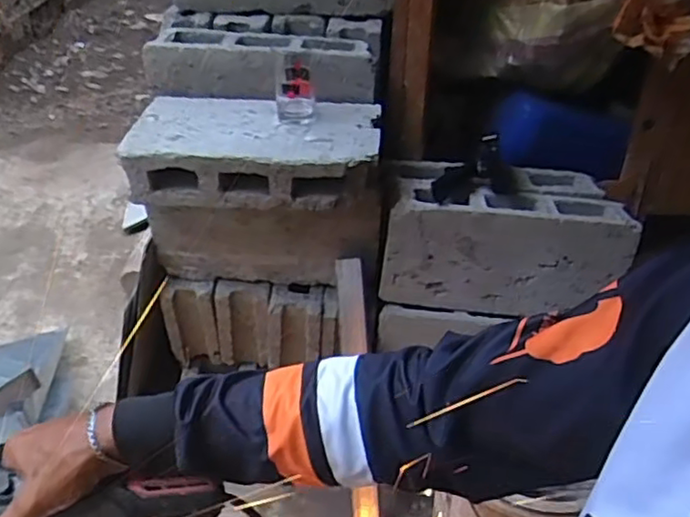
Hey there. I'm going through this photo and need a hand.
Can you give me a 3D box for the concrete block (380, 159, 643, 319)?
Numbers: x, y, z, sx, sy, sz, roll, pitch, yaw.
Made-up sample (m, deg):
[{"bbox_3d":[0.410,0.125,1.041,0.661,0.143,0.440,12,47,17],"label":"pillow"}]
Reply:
[{"bbox_3d":[0.271,-0.044,1.134,0.386,0.191,0.200,4,34,2],"label":"concrete block"}]

